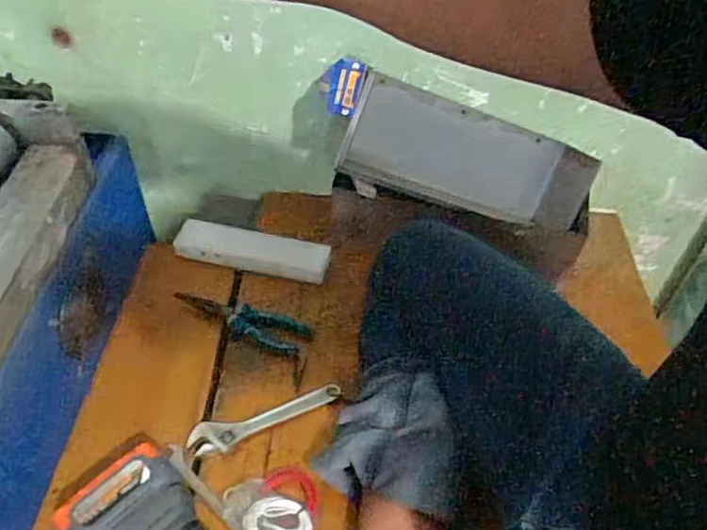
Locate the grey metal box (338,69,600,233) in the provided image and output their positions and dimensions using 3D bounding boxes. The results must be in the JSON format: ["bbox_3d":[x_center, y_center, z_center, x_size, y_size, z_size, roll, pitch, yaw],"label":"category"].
[{"bbox_3d":[0.170,-0.135,0.894,0.404,0.150,0.074,18,33,-20],"label":"grey metal box"}]

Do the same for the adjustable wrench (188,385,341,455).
[{"bbox_3d":[-0.103,0.186,0.754,0.187,0.015,0.038,-16,50,-16],"label":"adjustable wrench"}]

